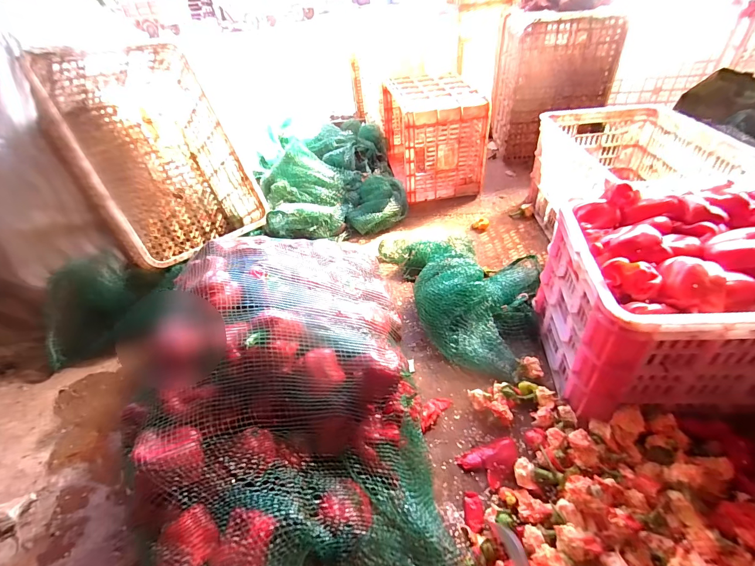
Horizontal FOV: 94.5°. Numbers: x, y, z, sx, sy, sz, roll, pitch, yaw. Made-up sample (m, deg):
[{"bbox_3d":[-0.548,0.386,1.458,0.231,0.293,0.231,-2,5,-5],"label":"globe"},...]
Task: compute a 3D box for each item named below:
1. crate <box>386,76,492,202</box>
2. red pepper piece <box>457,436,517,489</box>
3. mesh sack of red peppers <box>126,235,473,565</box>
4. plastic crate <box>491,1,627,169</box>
[{"bbox_3d":[0.218,-0.565,1.357,0.302,0.311,0.446,-8,41,-3],"label":"crate"},{"bbox_3d":[0.196,0.307,0.596,0.101,0.023,0.065,-14,42,-9],"label":"red pepper piece"},{"bbox_3d":[-0.165,0.178,0.599,0.474,0.235,0.667,-15,42,-10],"label":"mesh sack of red peppers"},{"bbox_3d":[0.710,-0.833,1.478,0.364,0.489,0.366,-3,41,3],"label":"plastic crate"}]

